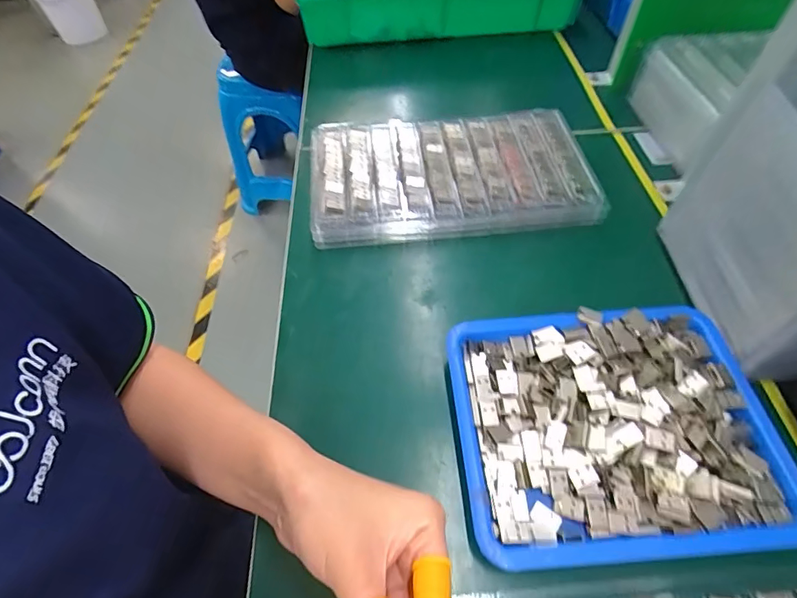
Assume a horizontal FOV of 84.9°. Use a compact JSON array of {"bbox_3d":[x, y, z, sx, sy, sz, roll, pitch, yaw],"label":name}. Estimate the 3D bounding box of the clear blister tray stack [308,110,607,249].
[{"bbox_3d":[0.053,-0.139,0.480,0.295,0.039,0.168,-4,54,0],"label":"clear blister tray stack"}]

